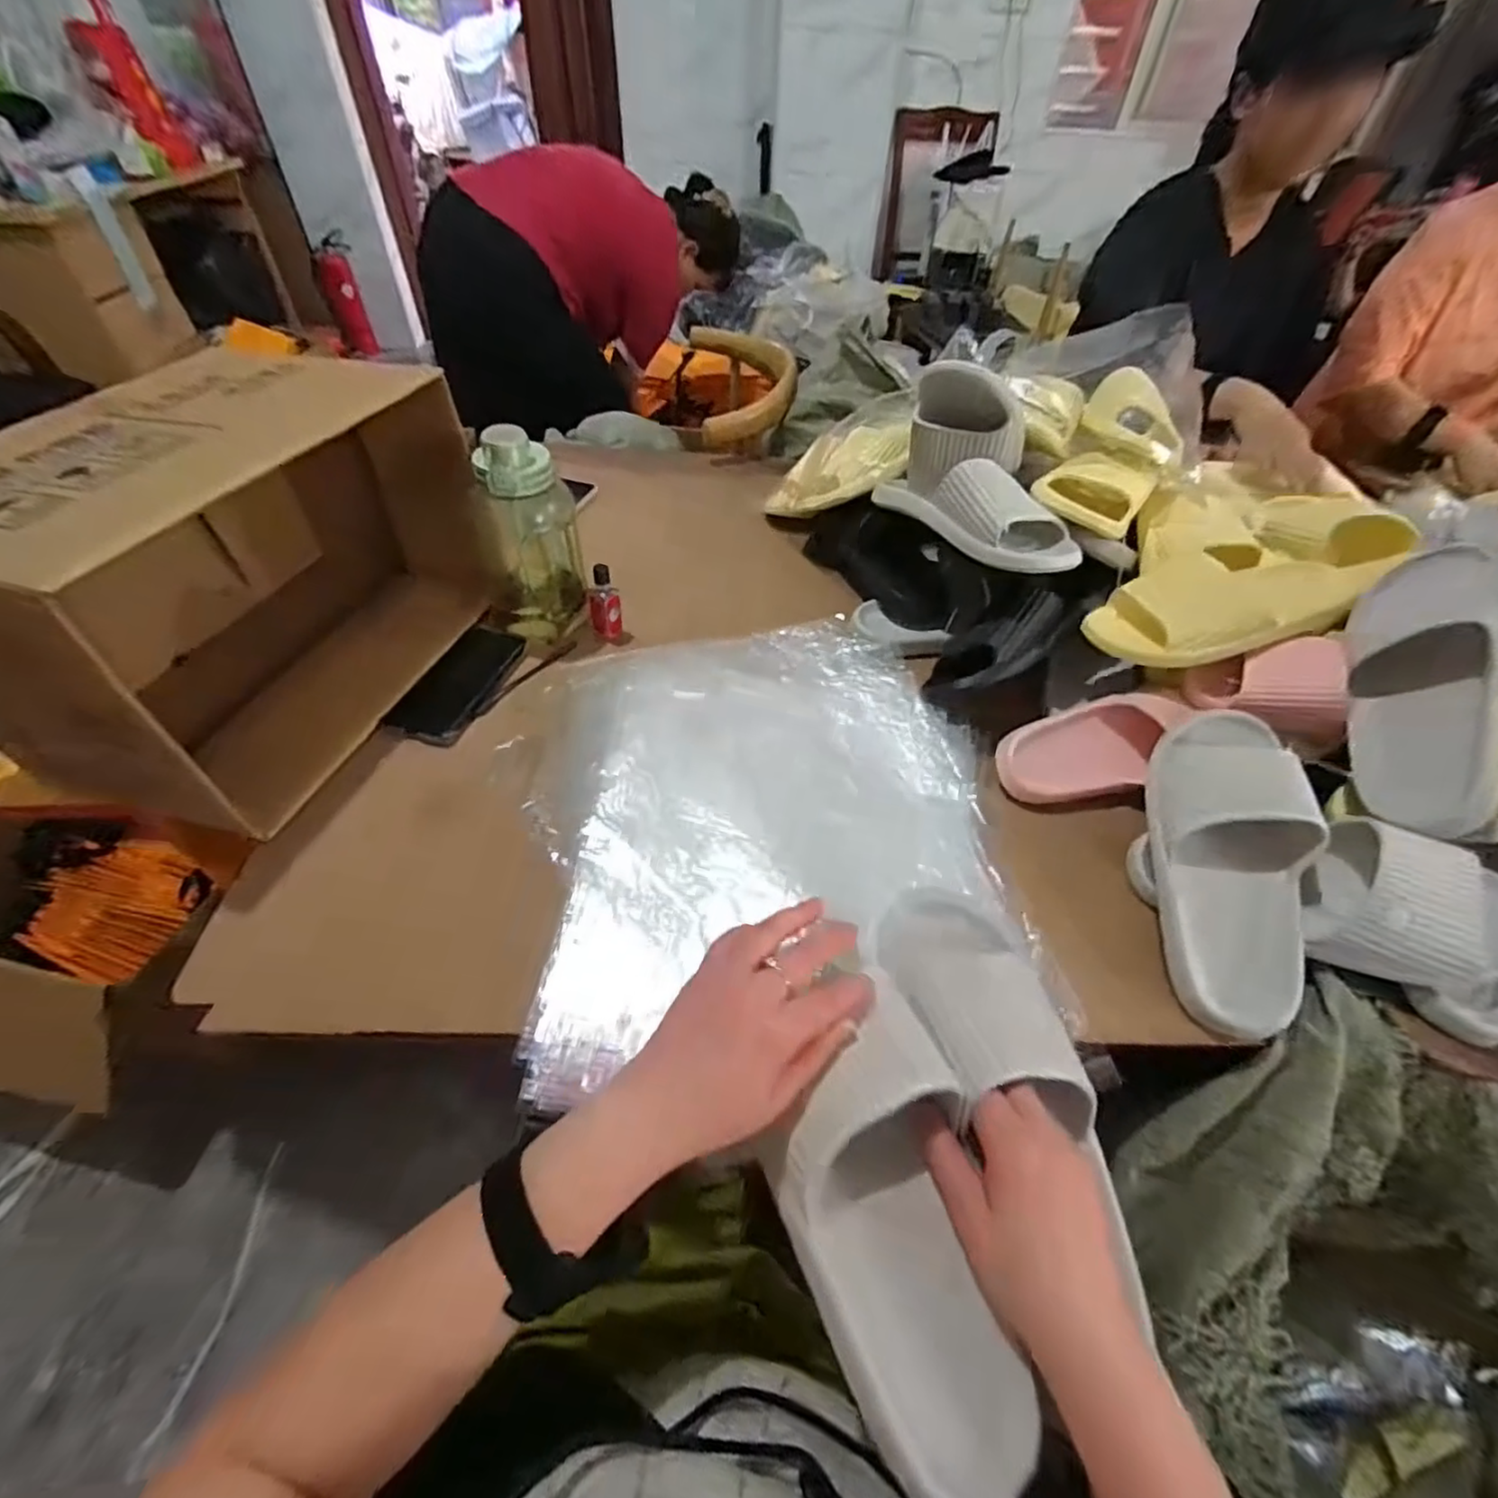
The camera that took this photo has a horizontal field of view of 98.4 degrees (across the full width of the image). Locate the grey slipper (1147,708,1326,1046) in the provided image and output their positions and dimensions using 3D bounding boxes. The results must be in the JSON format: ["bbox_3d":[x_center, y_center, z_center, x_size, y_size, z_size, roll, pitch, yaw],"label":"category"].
[{"bbox_3d":[0.383,0.088,0.511,0.103,0.067,0.257,9,72,5],"label":"grey slipper"}]

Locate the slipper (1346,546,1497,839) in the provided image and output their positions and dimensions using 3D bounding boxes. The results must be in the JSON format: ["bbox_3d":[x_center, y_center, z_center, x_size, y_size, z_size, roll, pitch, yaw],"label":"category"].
[{"bbox_3d":[0.558,-0.062,0.535,0.083,0.099,0.266,12,75,8],"label":"slipper"}]

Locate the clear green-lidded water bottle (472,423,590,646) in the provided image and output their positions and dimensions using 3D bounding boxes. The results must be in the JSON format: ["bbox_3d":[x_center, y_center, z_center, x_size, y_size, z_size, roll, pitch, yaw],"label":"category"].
[{"bbox_3d":[-0.235,-0.227,0.690,0.101,0.204,0.091,-24,53,-22],"label":"clear green-lidded water bottle"}]

